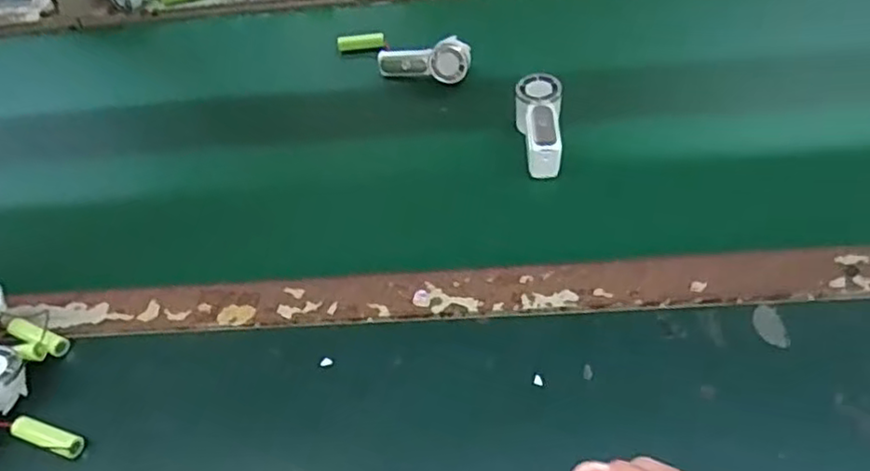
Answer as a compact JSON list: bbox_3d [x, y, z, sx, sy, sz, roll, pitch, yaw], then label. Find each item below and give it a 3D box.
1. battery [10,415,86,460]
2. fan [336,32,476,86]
[{"bbox_3d":[-0.266,0.139,0.458,0.050,0.014,0.014,14,54,17],"label":"battery"},{"bbox_3d":[-0.034,-0.186,0.684,0.149,0.029,0.049,15,54,18],"label":"fan"}]

